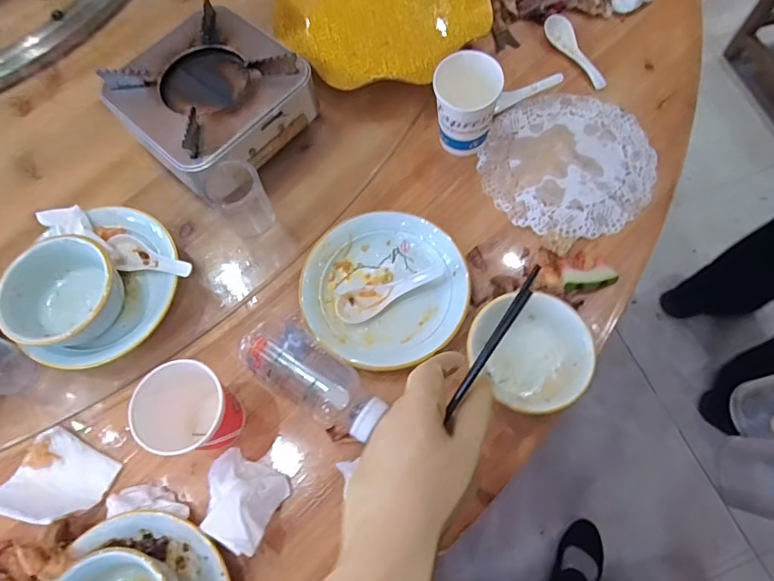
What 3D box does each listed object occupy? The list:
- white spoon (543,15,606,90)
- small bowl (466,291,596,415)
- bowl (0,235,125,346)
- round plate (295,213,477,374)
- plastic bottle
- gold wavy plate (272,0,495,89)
[{"bbox_3d":[0.241,-0.302,0.630,0.028,0.022,0.122,-23,68,-6],"label":"white spoon"},{"bbox_3d":[0.133,0.058,0.461,0.098,0.054,0.107,-1,67,3],"label":"small bowl"},{"bbox_3d":[-0.316,0.002,0.482,0.109,0.049,0.092,-18,67,-3],"label":"bowl"},{"bbox_3d":[-0.003,-0.002,0.519,0.162,0.027,0.166,-1,67,3],"label":"round plate"},{"bbox_3d":[-0.075,0.080,0.474,0.164,0.056,0.063,40,75,17],"label":"plastic bottle"},{"bbox_3d":[-0.009,-0.377,0.661,0.264,0.052,0.274,-2,67,4],"label":"gold wavy plate"}]

